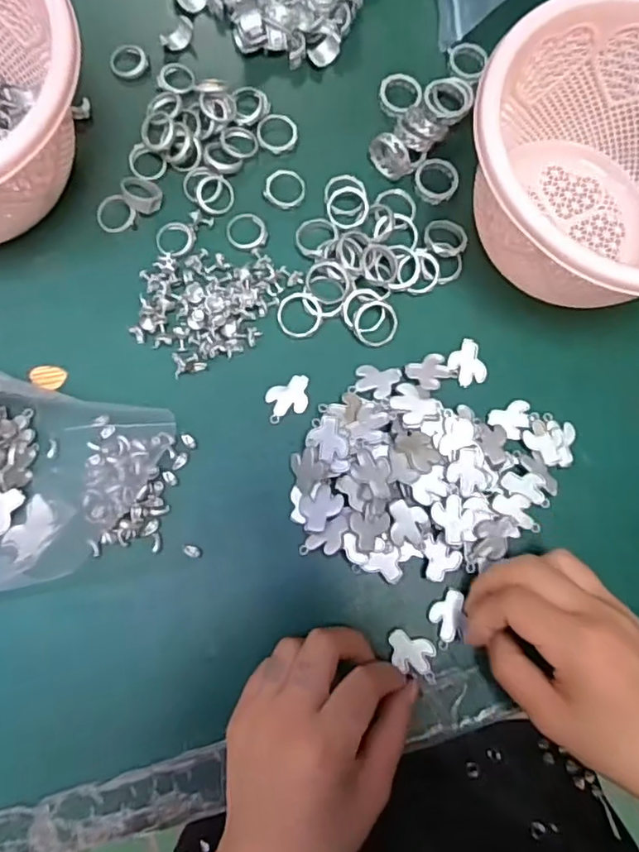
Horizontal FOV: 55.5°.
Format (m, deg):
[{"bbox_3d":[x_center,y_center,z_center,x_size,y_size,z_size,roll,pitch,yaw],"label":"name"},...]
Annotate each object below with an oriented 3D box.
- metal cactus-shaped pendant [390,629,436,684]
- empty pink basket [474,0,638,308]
[{"bbox_3d":[0.047,0.114,0.302,0.026,0.004,0.018,18,81,-2],"label":"metal cactus-shaped pendant"},{"bbox_3d":[0.141,-0.125,0.309,0.141,0.089,0.139,1,80,-5],"label":"empty pink basket"}]

